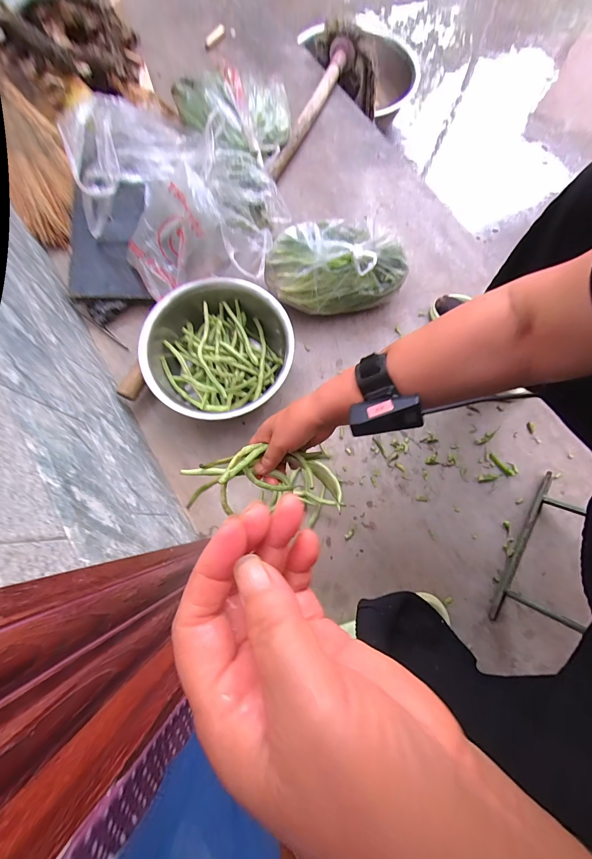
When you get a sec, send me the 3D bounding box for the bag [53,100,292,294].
[{"bbox_3d":[-0.195,-0.430,0.641,0.349,0.187,0.321,-29,78,-7],"label":"bag"}]

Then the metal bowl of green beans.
[{"bbox_3d":[-0.148,-0.139,0.654,0.262,0.121,0.255,0,76,0],"label":"metal bowl of green beans"}]

